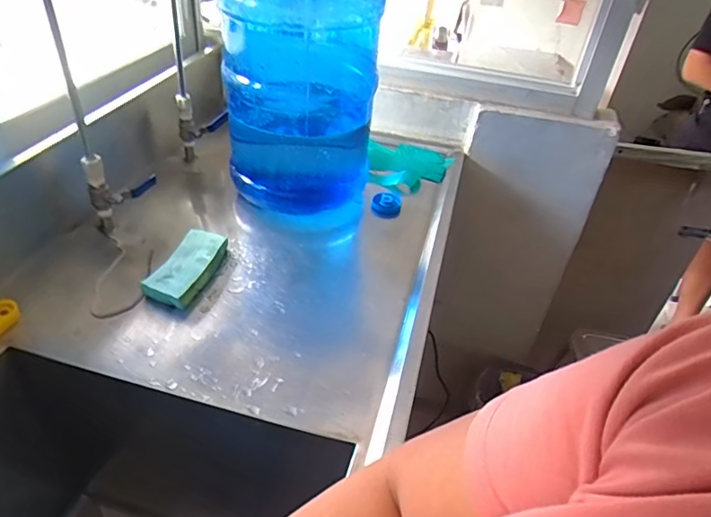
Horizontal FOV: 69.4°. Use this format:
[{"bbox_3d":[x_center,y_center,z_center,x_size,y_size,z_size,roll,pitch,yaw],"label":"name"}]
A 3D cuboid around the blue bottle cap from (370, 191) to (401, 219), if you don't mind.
[{"bbox_3d":[0.058,-0.101,0.982,0.057,0.028,0.058,4,38,-3],"label":"blue bottle cap"}]

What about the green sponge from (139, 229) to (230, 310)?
[{"bbox_3d":[-0.253,0.013,0.784,0.072,0.032,0.148,13,39,9],"label":"green sponge"}]

